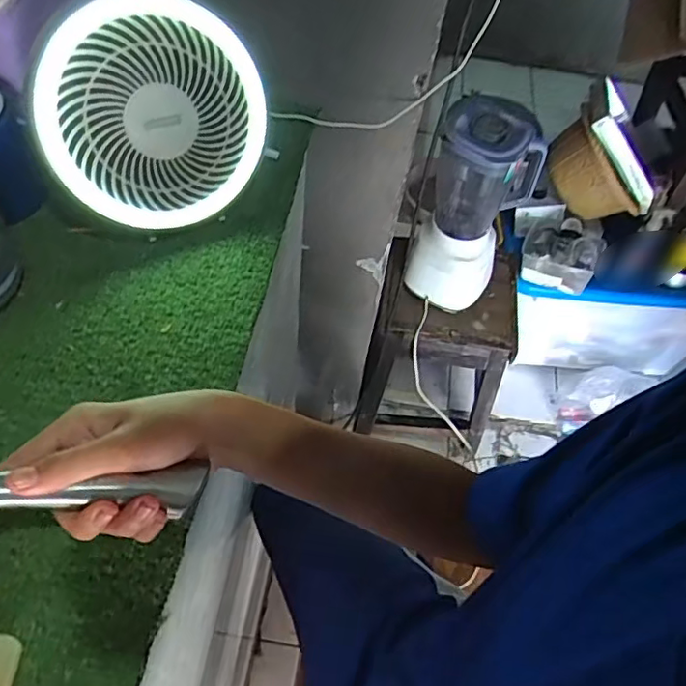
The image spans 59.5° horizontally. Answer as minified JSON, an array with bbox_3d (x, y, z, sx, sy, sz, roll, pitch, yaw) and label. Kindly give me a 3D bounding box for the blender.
[{"bbox_3d":[0.236,-0.231,1.103,0.160,0.376,0.173,23,56,10],"label":"blender"}]

